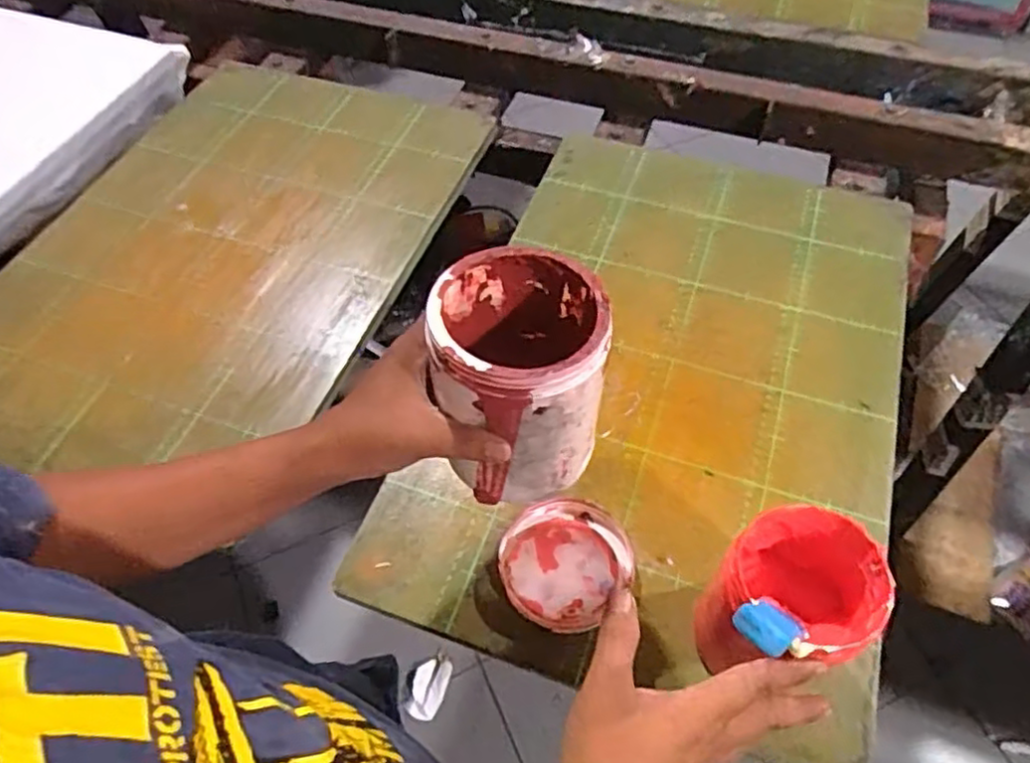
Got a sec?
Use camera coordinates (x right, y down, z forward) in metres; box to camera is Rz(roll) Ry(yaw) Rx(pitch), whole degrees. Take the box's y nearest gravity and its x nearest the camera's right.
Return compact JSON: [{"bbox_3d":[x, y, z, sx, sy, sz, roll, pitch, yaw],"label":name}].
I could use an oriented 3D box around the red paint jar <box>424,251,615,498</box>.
[{"bbox_3d":[0.003,-0.004,0.414,0.092,0.121,0.102,-4,55,0],"label":"red paint jar"}]

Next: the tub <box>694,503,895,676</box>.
[{"bbox_3d":[0.173,0.138,0.434,0.095,0.101,0.085,9,56,8],"label":"tub"}]

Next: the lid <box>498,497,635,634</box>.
[{"bbox_3d":[0.038,0.133,0.521,0.095,0.022,0.103,-1,55,2],"label":"lid"}]

